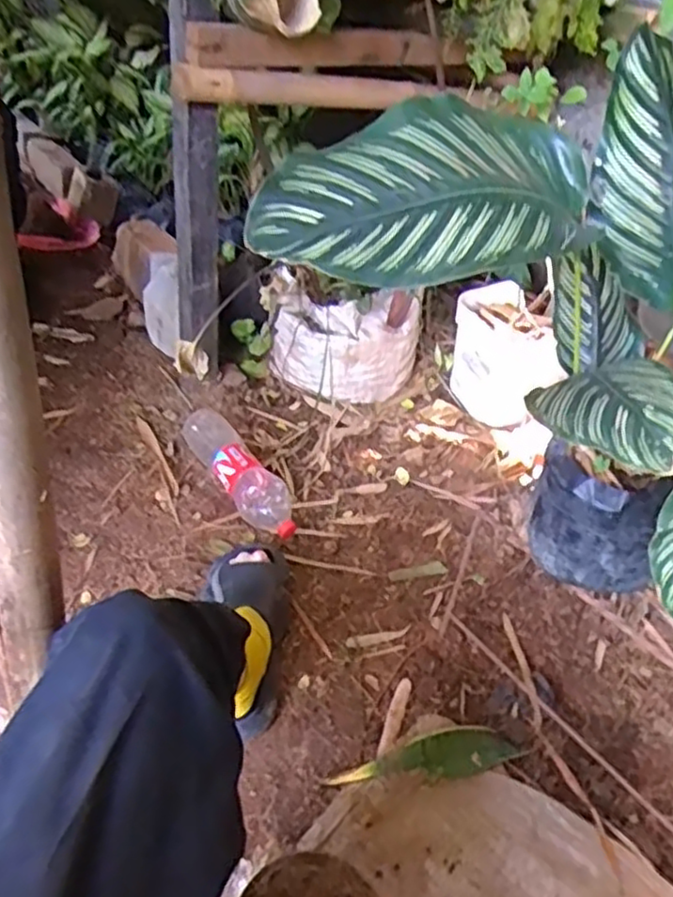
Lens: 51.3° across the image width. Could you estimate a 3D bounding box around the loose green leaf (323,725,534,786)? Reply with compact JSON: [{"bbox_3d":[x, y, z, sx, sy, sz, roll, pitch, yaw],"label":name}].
[{"bbox_3d":[0.114,0.396,0.893,0.248,0.013,0.059,-5,39,-16],"label":"loose green leaf"}]

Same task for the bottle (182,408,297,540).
[{"bbox_3d":[-0.176,0.033,1.276,0.097,0.073,0.324,-18,44,-31],"label":"bottle"}]

